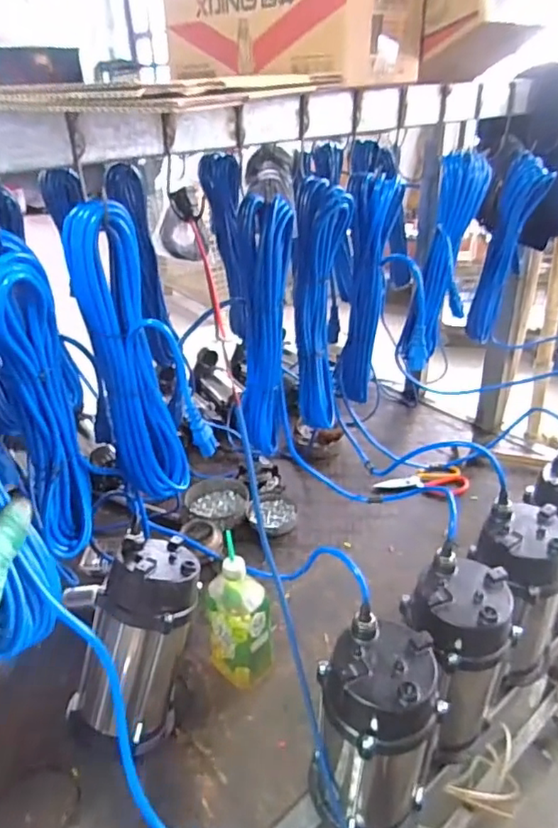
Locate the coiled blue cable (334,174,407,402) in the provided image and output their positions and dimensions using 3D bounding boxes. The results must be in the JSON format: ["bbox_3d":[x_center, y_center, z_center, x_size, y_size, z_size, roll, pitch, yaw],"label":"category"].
[{"bbox_3d":[0.137,-0.178,0.846,0.058,0.336,0.065,23,39,34],"label":"coiled blue cable"}]

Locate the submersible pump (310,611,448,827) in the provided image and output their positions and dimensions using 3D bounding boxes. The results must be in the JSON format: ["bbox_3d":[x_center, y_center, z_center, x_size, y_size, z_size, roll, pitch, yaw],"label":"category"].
[{"bbox_3d":[0.110,0.376,0.651,0.132,0.262,0.120,20,37,30],"label":"submersible pump"}]

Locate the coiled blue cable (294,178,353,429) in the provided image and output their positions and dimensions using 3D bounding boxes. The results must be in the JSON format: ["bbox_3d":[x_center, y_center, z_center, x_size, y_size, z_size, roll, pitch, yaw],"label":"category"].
[{"bbox_3d":[0.058,-0.135,0.771,0.069,0.335,0.041,2,32,6],"label":"coiled blue cable"}]

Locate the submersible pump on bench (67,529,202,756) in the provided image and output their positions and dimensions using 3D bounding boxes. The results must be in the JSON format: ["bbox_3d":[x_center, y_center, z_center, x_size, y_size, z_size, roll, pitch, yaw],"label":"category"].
[{"bbox_3d":[-0.185,0.303,0.753,0.128,0.267,0.115,12,8,21],"label":"submersible pump on bench"}]

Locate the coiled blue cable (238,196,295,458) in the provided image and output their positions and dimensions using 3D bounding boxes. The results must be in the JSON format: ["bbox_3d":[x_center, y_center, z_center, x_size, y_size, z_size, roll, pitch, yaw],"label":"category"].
[{"bbox_3d":[-0.015,-0.104,0.748,0.067,0.346,0.062,6,32,13],"label":"coiled blue cable"}]

